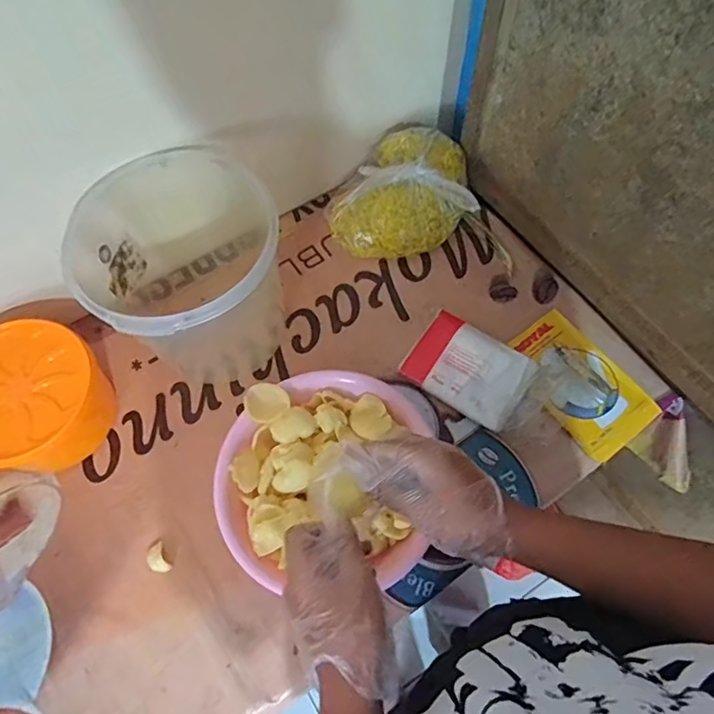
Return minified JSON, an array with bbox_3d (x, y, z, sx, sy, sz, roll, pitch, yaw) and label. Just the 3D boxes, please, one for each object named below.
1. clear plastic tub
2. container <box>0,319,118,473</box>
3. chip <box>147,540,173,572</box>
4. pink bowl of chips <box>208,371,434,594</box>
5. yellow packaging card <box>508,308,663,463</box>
[{"bbox_3d":[-0.226,-0.107,0.743,0.240,0.226,0.259,0,65,1],"label":"clear plastic tub"},{"bbox_3d":[-0.447,0.061,0.735,0.176,0.122,0.167,-27,67,-11],"label":"container"},{"bbox_3d":[-0.259,0.263,0.695,0.024,0.004,0.040,-29,68,-12],"label":"chip"},{"bbox_3d":[-0.044,0.151,0.691,0.256,0.107,0.251,0,65,1],"label":"pink bowl of chips"},{"bbox_3d":[0.316,0.032,0.756,0.119,0.056,0.206,-34,69,-14],"label":"yellow packaging card"}]

